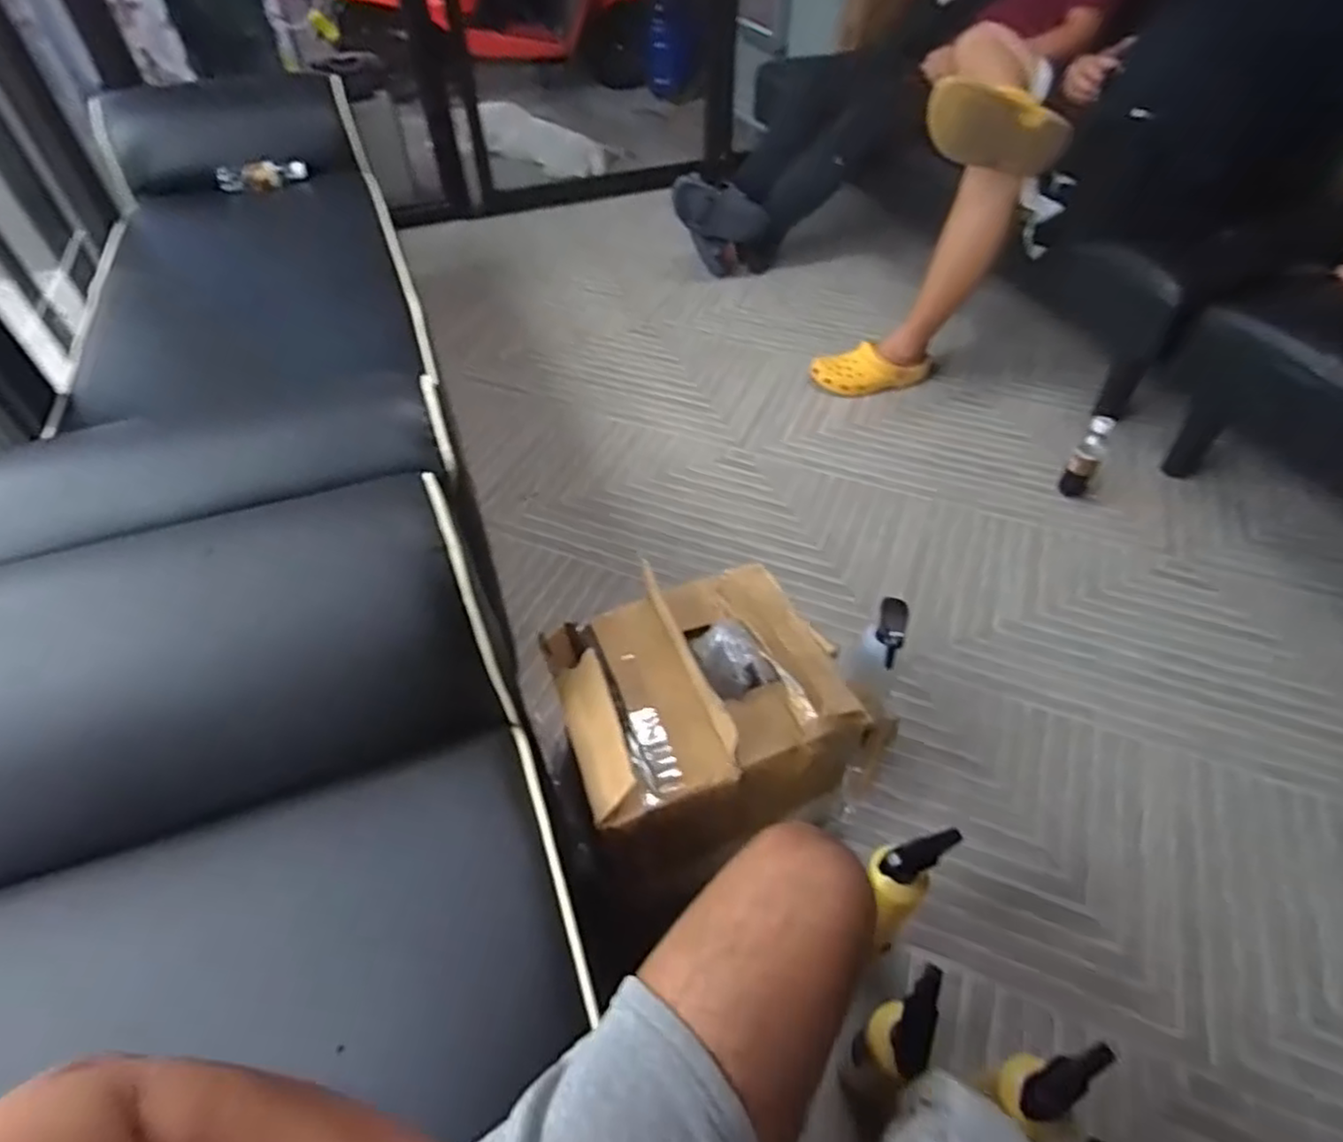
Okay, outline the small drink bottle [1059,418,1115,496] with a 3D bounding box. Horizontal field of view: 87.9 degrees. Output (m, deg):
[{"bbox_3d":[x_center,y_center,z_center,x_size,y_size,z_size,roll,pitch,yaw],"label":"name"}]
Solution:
[{"bbox_3d":[0.885,-0.248,1.476,0.056,0.177,0.063,23,52,20],"label":"small drink bottle"}]

